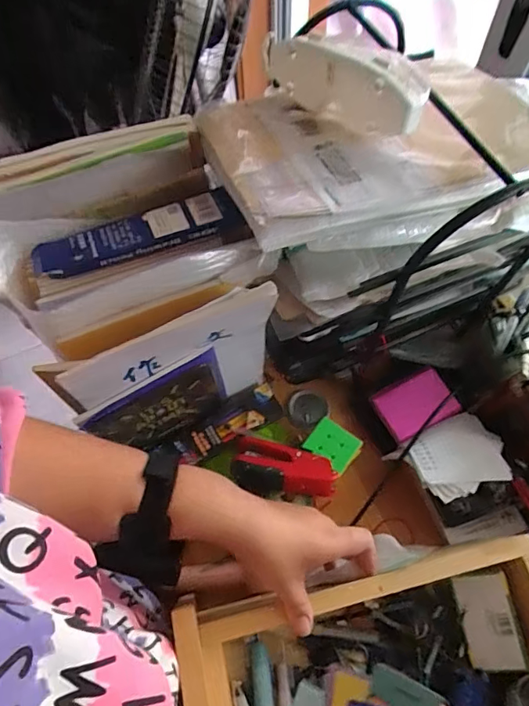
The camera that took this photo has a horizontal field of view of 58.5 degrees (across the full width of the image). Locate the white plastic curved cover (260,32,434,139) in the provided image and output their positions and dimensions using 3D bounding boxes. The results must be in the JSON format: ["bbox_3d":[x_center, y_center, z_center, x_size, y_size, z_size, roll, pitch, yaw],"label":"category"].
[{"bbox_3d":[0.070,-0.260,0.442,0.054,0.071,0.198,-39,55,-18],"label":"white plastic curved cover"}]

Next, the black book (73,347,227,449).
[{"bbox_3d":[-0.110,0.063,0.518,0.142,0.162,0.010,-29,65,-13],"label":"black book"}]

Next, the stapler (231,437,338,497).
[{"bbox_3d":[0.021,0.139,0.546,0.118,0.040,0.062,15,63,9],"label":"stapler"}]

